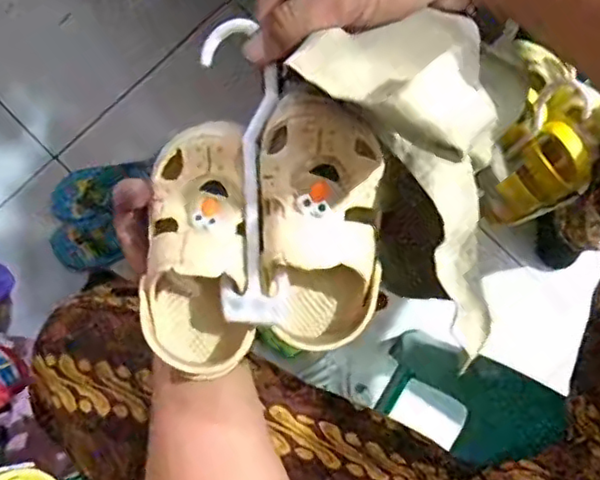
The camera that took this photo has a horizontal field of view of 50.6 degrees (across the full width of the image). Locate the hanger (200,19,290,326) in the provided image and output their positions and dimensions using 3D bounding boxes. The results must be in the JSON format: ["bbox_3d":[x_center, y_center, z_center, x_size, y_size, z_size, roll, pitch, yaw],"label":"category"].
[{"bbox_3d":[-0.028,-0.034,0.338,0.042,0.005,0.160,-3,95,20],"label":"hanger"}]

